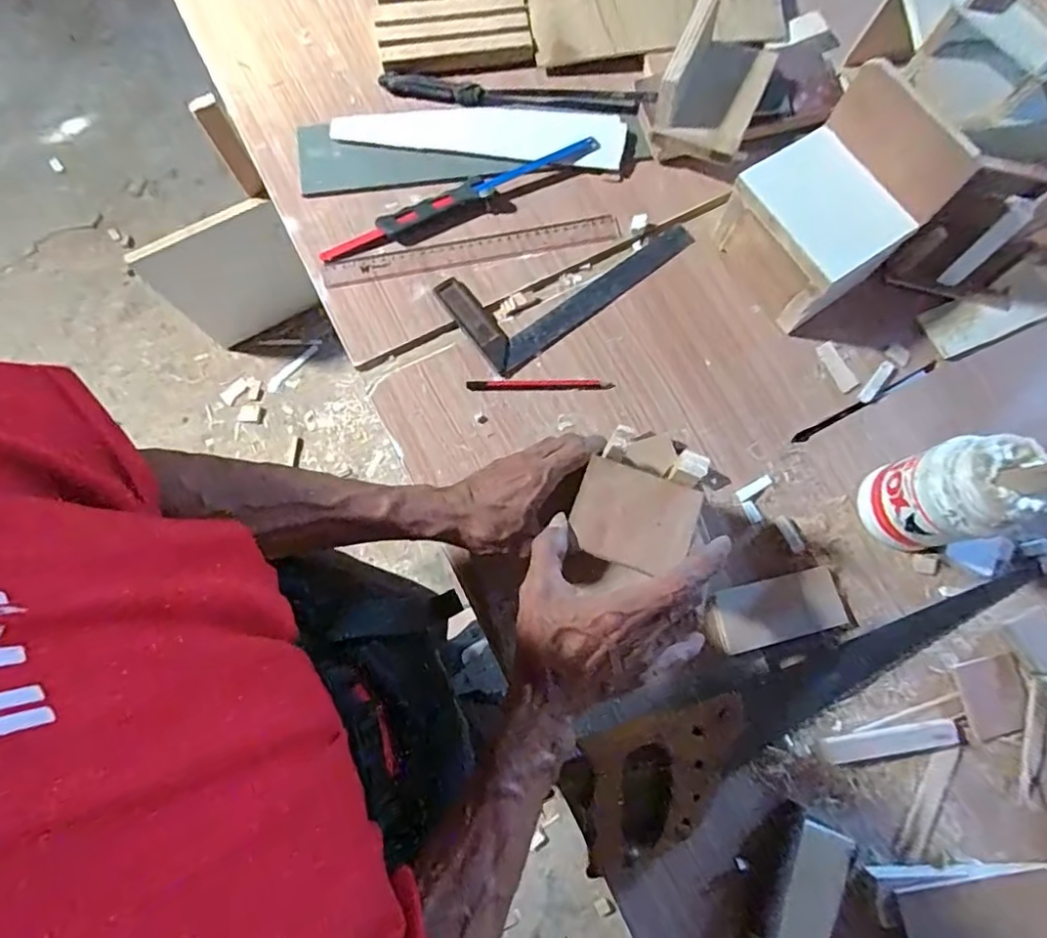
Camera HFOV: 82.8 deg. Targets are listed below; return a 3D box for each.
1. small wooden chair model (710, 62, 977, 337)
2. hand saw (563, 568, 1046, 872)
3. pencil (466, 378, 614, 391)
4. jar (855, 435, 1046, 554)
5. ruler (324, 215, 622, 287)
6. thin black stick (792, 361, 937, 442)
[{"bbox_3d":[0.274,-0.236,0.534,0.133,0.163,0.127,-33,79,-8],"label":"small wooden chair model"},{"bbox_3d":[0.256,0.196,0.483,0.457,0.045,0.102,-18,77,-5],"label":"hand saw"},{"bbox_3d":[0.016,-0.081,0.572,0.138,0.005,0.011,-2,76,-1],"label":"pencil"},{"bbox_3d":[0.340,0.022,0.483,0.070,0.135,0.080,-16,77,-4],"label":"jar"},{"bbox_3d":[-0.051,-0.222,0.607,0.300,0.006,0.029,-11,80,-3],"label":"ruler"},{"bbox_3d":[0.334,-0.065,0.576,0.168,0.004,0.009,-27,78,-6],"label":"thin black stick"}]

